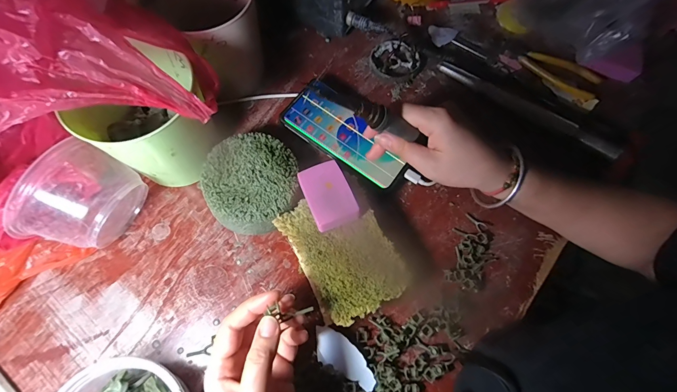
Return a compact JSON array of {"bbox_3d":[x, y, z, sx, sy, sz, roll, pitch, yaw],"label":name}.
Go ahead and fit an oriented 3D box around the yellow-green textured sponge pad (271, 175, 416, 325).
[{"bbox_3d":[0.004,0.058,0.333,0.092,0.041,0.128,-28,74,-11],"label":"yellow-green textured sponge pad"}]

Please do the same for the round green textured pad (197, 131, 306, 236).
[{"bbox_3d":[-0.093,-0.013,0.354,0.097,0.043,0.101,1,71,-2],"label":"round green textured pad"}]

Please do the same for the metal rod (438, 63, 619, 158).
[{"bbox_3d":[0.243,-0.117,0.418,0.240,0.018,0.025,34,73,9],"label":"metal rod"}]

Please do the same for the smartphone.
[{"bbox_3d":[0.011,-0.076,0.383,0.152,0.010,0.072,35,73,9],"label":"smartphone"}]

